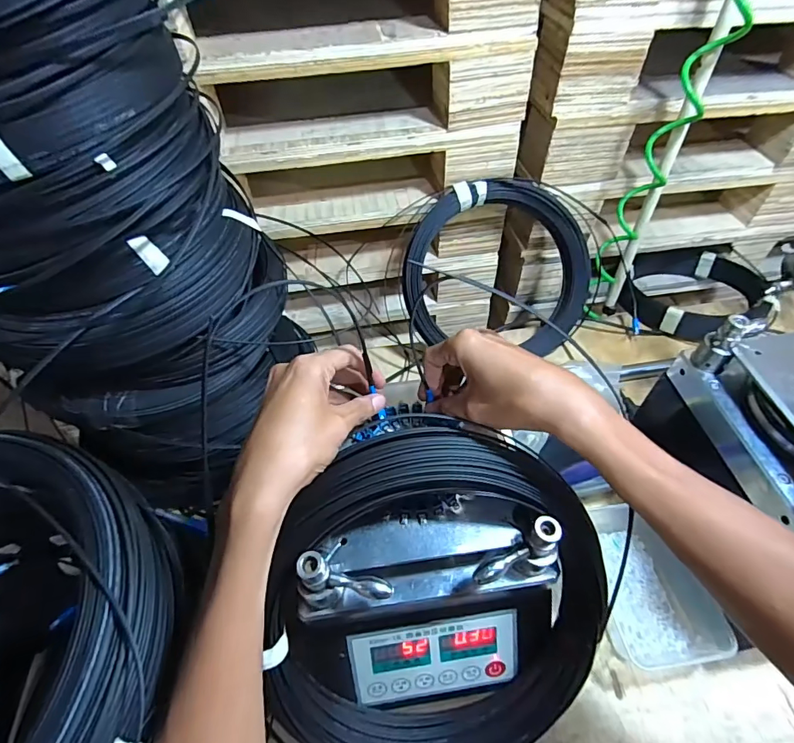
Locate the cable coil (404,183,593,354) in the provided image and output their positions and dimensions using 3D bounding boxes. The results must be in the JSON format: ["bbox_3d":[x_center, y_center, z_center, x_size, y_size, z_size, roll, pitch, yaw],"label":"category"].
[{"bbox_3d":[0.169,-0.173,0.763,0.322,0.283,0.068,-6,12,-1],"label":"cable coil"}]

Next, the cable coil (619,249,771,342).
[{"bbox_3d":[0.576,-0.163,0.877,0.272,0.063,0.232,-14,53,-8],"label":"cable coil"}]

